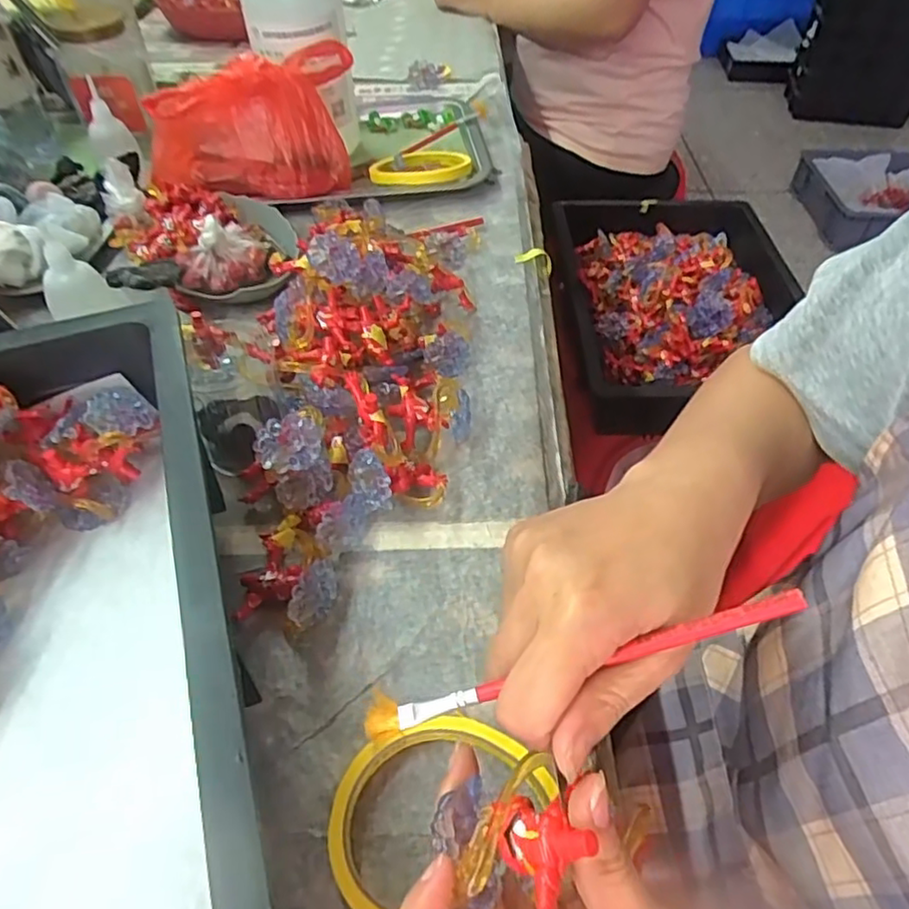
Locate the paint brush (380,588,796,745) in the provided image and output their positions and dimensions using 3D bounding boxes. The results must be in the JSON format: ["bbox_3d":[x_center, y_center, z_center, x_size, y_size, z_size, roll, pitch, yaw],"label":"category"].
[{"bbox_3d":[0.038,0.071,0.217,0.154,0.004,0.013,-21,48,14],"label":"paint brush"}]

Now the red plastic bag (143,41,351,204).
[{"bbox_3d":[-0.183,-0.298,0.589,0.195,0.102,0.087,-13,51,-12],"label":"red plastic bag"}]

